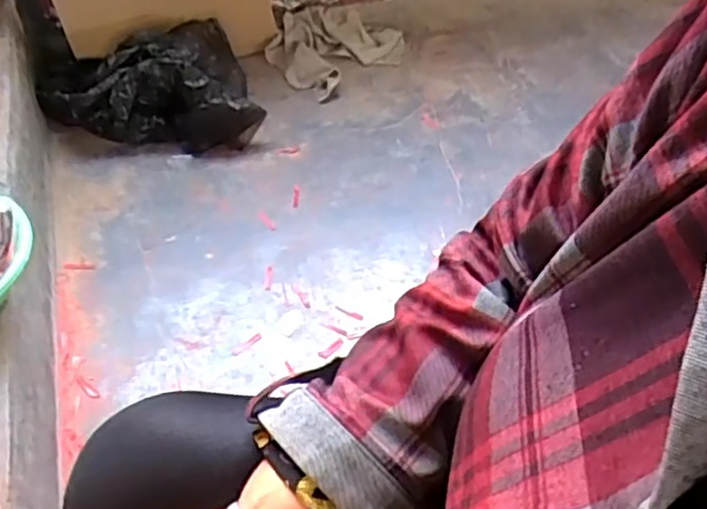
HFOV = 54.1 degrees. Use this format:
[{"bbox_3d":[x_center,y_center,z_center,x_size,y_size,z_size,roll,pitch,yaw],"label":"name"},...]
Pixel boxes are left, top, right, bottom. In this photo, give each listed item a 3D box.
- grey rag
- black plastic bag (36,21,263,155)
[{"bbox_3d":[-0.052,-0.492,1.603,0.283,0.057,0.332,35,53,29],"label":"grey rag"},{"bbox_3d":[-0.399,-0.320,1.346,0.384,0.158,0.311,-18,48,-19],"label":"black plastic bag"}]

